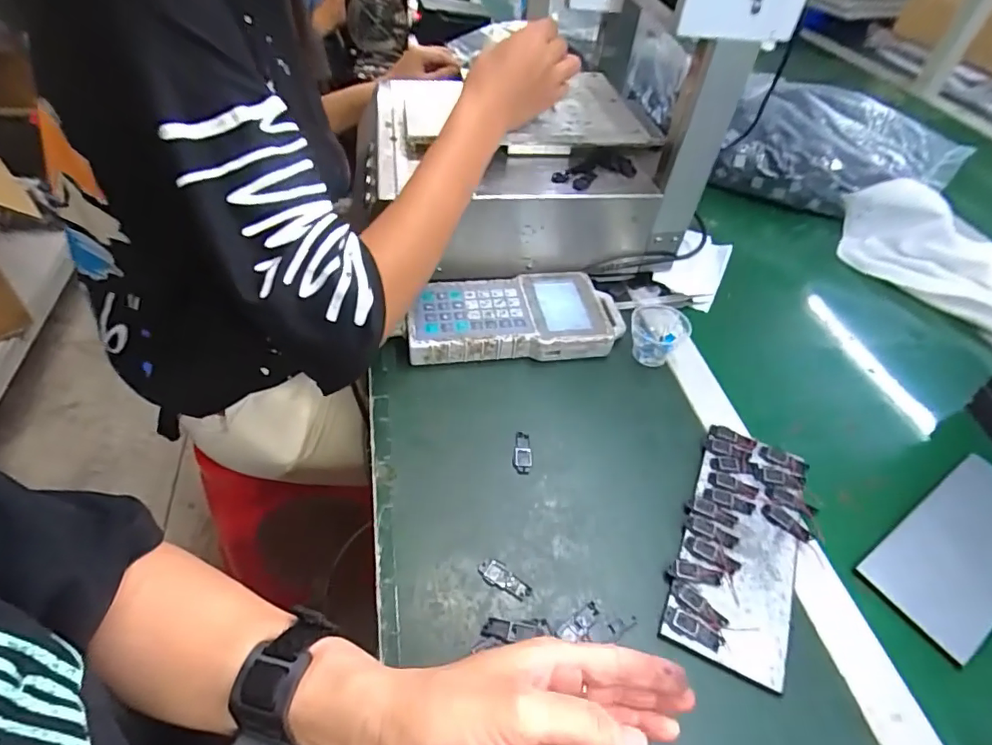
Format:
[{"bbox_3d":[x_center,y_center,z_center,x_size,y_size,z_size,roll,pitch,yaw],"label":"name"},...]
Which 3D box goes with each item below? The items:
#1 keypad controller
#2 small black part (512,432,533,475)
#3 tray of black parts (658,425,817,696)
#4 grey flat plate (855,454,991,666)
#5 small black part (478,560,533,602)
[{"bbox_3d":[0.022,-0.059,0.542,0.219,0.030,0.104,-3,48,-6],"label":"keypad controller"},{"bbox_3d":[0.024,0.069,0.448,0.016,0.004,0.040,6,48,1],"label":"small black part"},{"bbox_3d":[0.190,0.129,0.401,0.085,0.010,0.194,23,50,16],"label":"tray of black parts"},{"bbox_3d":[0.378,0.137,0.414,0.192,0.004,0.079,-25,54,-24],"label":"grey flat plate"},{"bbox_3d":[0.006,0.150,0.375,0.040,0.004,0.018,34,54,24],"label":"small black part"}]

